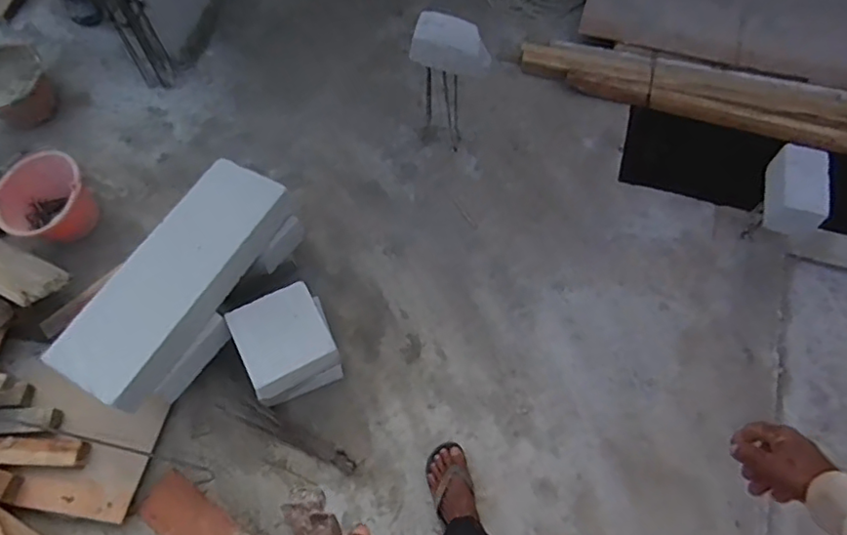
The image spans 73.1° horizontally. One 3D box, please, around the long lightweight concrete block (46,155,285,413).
[{"bbox_3d":[-0.560,0.021,1.314,0.210,0.109,0.609,28,69,14],"label":"long lightweight concrete block"}]

